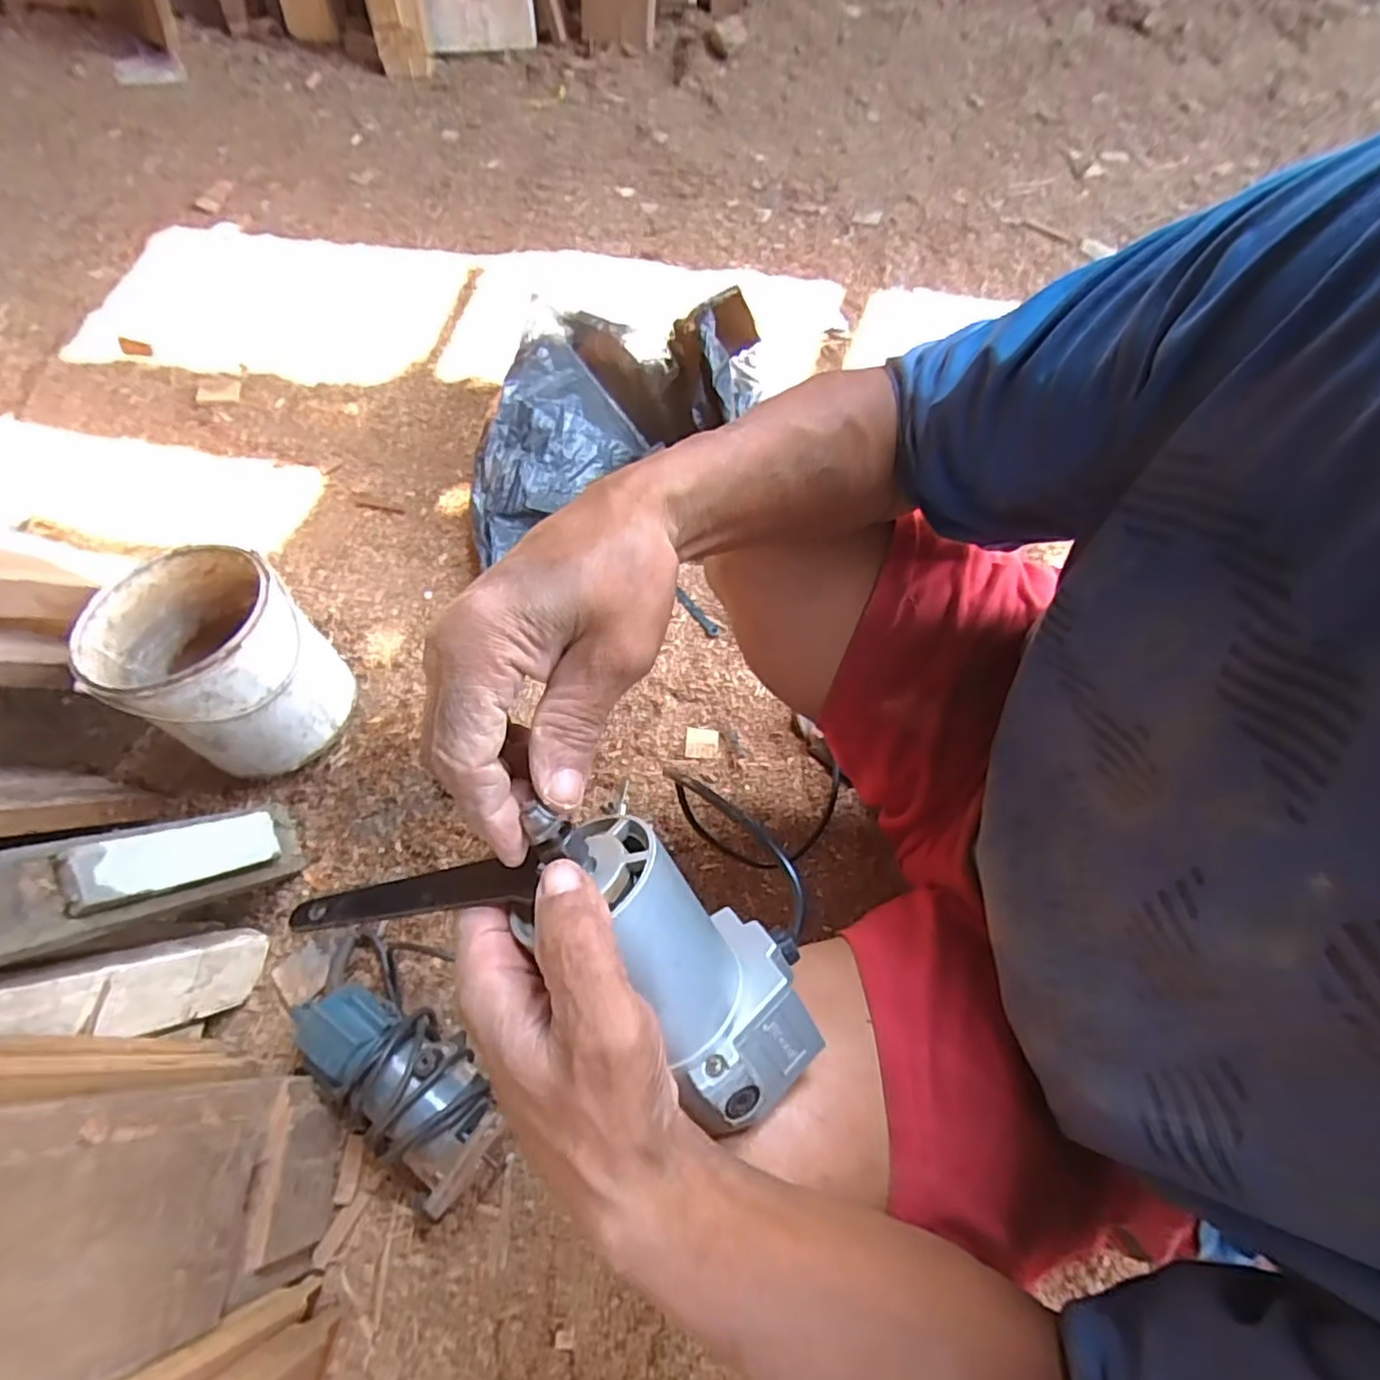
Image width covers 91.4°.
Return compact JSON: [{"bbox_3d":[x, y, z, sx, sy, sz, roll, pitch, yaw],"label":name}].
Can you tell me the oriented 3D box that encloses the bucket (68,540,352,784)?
[{"bbox_3d":[-0.484,-0.024,0.711,0.177,0.192,0.190,0,65,-1],"label":"bucket"}]

